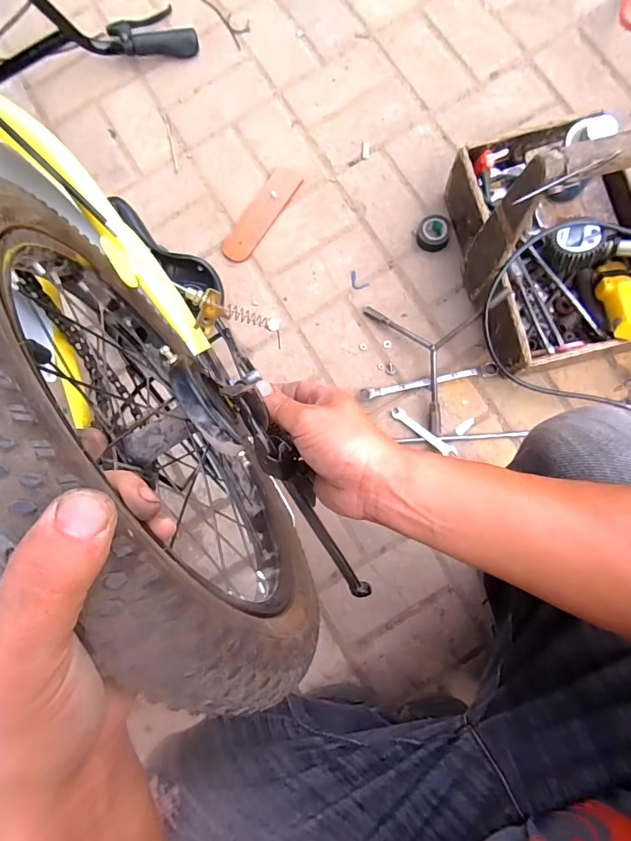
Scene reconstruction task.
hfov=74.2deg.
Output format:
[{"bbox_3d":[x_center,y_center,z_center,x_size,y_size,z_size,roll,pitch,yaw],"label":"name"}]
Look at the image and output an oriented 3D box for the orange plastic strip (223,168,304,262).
[{"bbox_3d":[-0.096,-0.367,0.741,0.059,0.006,0.191,35,88,9],"label":"orange plastic strip"}]

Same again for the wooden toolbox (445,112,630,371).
[{"bbox_3d":[0.351,-0.259,0.555,0.256,0.282,0.355,-14,85,2],"label":"wooden toolbox"}]

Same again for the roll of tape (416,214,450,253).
[{"bbox_3d":[0.196,-0.311,0.697,0.052,0.029,0.049,0,85,4],"label":"roll of tape"}]

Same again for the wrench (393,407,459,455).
[{"bbox_3d":[0.173,0.019,0.664,0.119,0.005,0.019,38,92,14],"label":"wrench"}]

